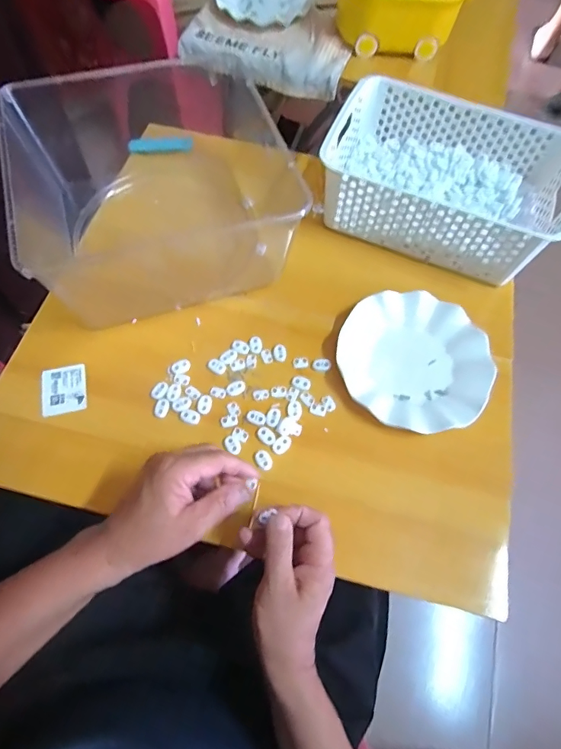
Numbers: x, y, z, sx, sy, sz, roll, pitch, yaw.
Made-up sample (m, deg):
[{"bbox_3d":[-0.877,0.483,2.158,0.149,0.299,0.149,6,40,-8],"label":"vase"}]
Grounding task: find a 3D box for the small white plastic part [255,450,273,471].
[{"bbox_3d":[-0.018,0.095,0.486,0.017,0.005,0.023,-36,71,-18],"label":"small white plastic part"}]

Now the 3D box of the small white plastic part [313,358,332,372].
[{"bbox_3d":[0.051,-0.012,0.539,0.022,0.004,0.019,2,64,-2],"label":"small white plastic part"}]

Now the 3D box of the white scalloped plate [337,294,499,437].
[{"bbox_3d":[0.162,-0.018,0.537,0.178,0.022,0.179,1,64,-3],"label":"white scalloped plate"}]

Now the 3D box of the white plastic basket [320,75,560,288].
[{"bbox_3d":[0.221,-0.267,0.607,0.305,0.103,0.205,21,65,7],"label":"white plastic basket"}]

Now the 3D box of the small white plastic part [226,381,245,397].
[{"bbox_3d":[-0.053,0.016,0.522,0.023,0.004,0.017,-22,68,-13],"label":"small white plastic part"}]

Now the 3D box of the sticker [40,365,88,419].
[{"bbox_3d":[-0.253,0.018,0.515,0.048,0.004,0.059,-10,66,-11],"label":"sticker"}]

